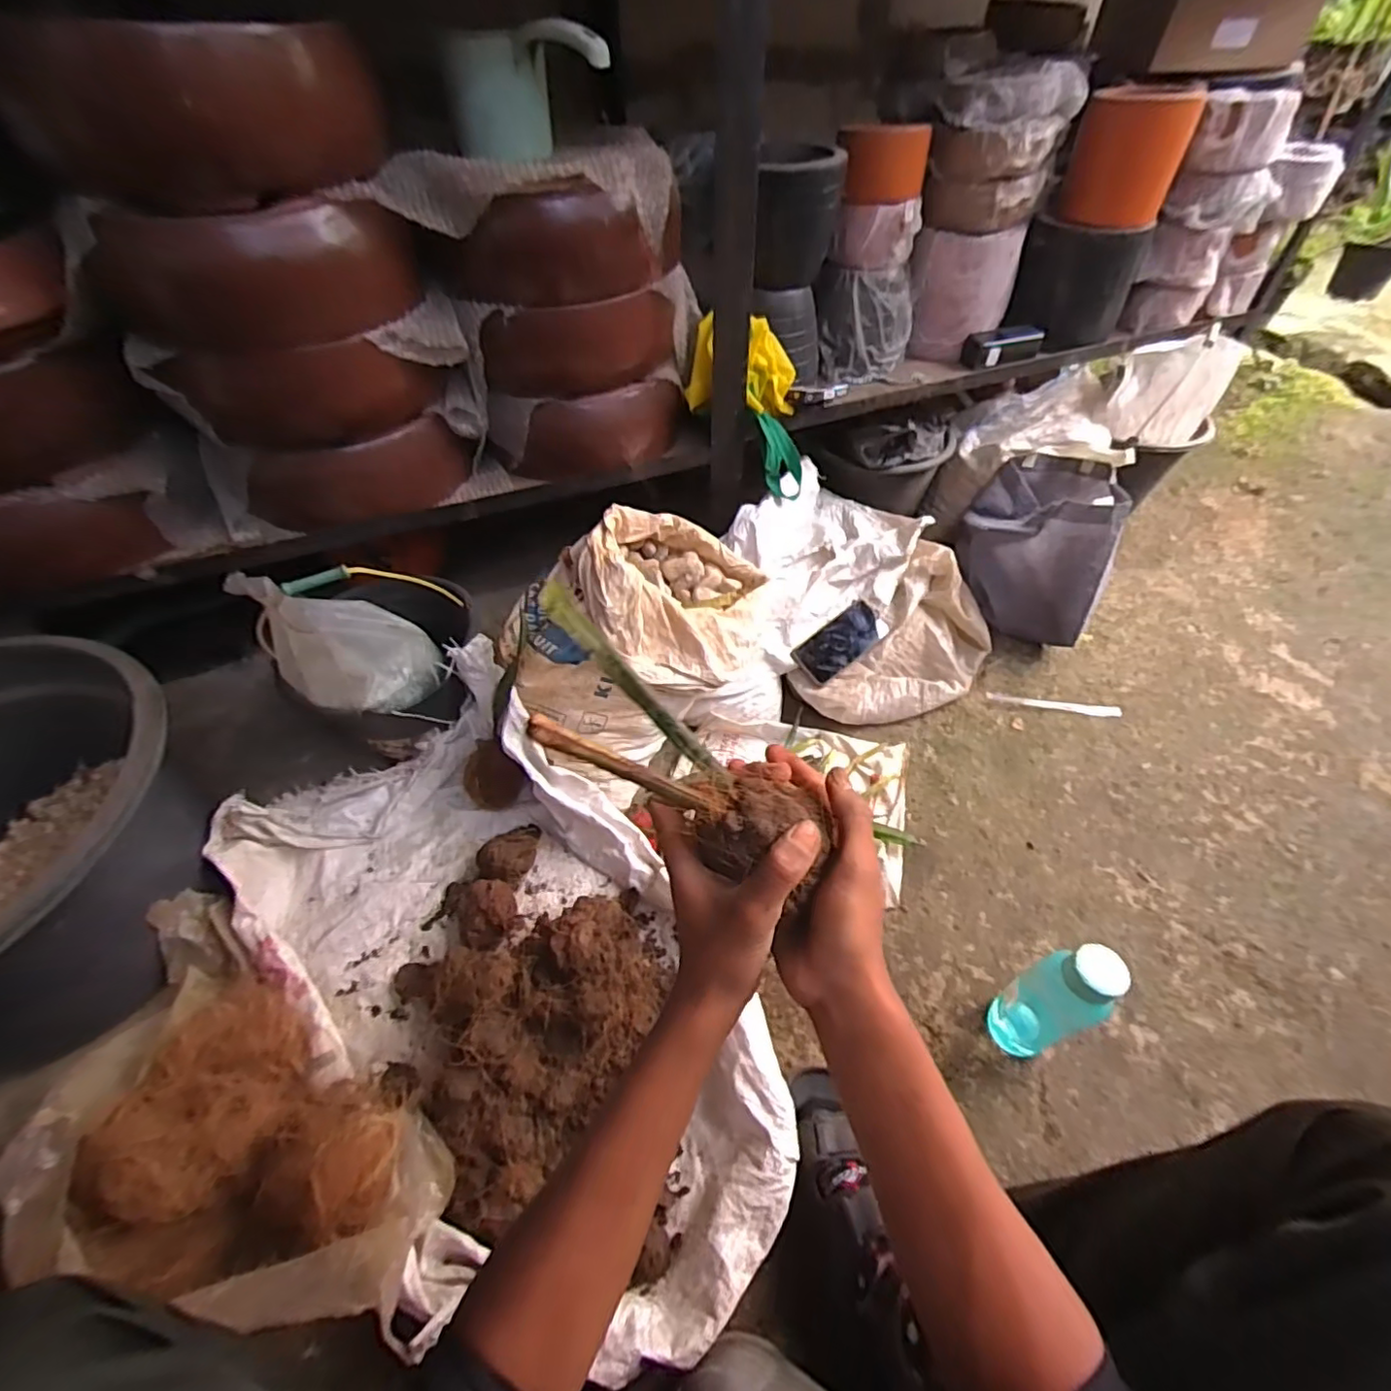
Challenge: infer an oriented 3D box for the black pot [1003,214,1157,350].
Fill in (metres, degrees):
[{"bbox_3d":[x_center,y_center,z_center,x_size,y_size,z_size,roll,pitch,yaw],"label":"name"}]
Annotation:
[{"bbox_3d":[0.710,-0.775,1.167,0.193,0.179,0.167,23,54,20],"label":"black pot"}]

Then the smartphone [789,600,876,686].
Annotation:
[{"bbox_3d":[0.240,-0.090,1.036,0.164,0.010,0.078,-37,73,-13],"label":"smartphone"}]

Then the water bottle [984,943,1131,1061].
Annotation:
[{"bbox_3d":[0.372,0.323,0.650,0.063,0.212,0.071,-20,52,-15],"label":"water bottle"}]

